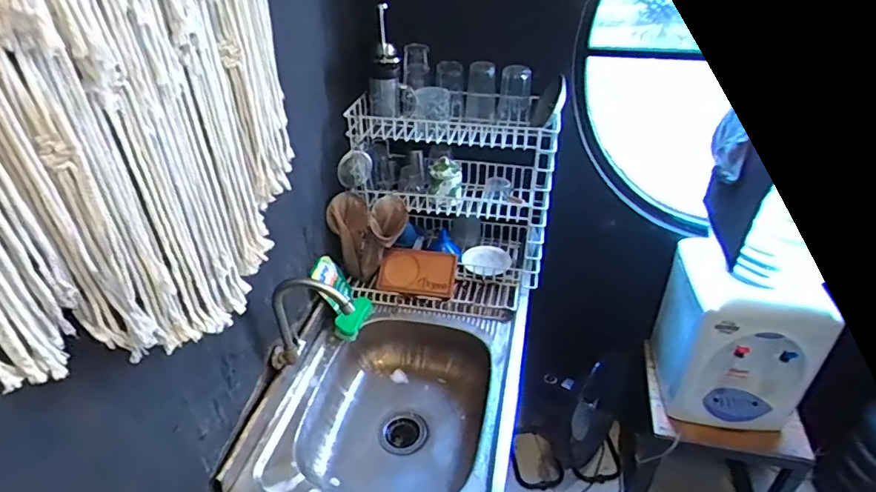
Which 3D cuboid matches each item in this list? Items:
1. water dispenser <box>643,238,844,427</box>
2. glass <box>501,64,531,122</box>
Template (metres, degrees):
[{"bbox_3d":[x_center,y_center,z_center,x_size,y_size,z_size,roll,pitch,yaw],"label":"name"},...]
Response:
[{"bbox_3d":[0.809,0.243,1.447,0.319,0.450,0.316,6,36,9],"label":"water dispenser"},{"bbox_3d":[0.189,-0.367,1.289,0.074,0.142,0.066,5,36,8],"label":"glass"}]

